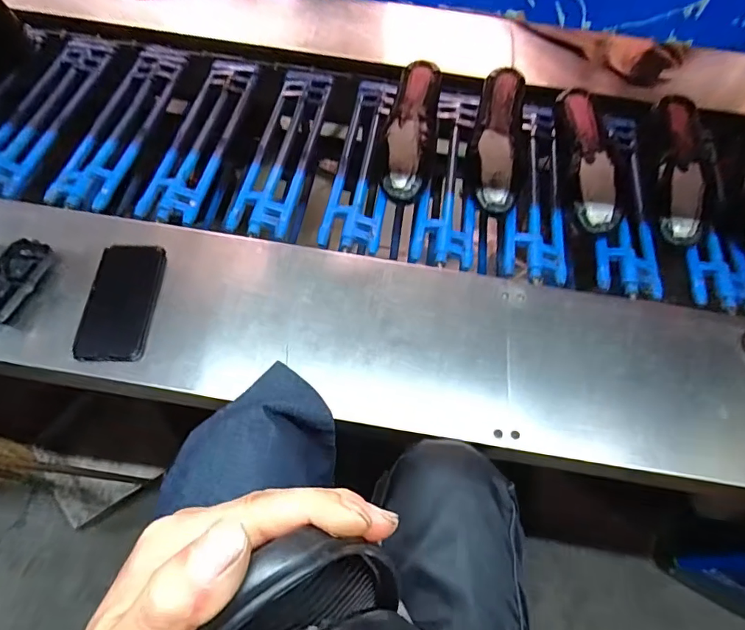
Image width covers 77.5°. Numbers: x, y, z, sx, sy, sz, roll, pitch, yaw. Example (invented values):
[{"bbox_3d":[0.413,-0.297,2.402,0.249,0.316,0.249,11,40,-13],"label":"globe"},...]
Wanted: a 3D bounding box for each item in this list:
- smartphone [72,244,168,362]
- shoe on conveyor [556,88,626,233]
[{"bbox_3d":[-0.313,-0.020,0.581,0.082,0.009,0.168,-3,61,-4],"label":"smartphone"},{"bbox_3d":[0.352,-0.256,0.756,0.072,0.058,0.269,-1,70,-4],"label":"shoe on conveyor"}]

